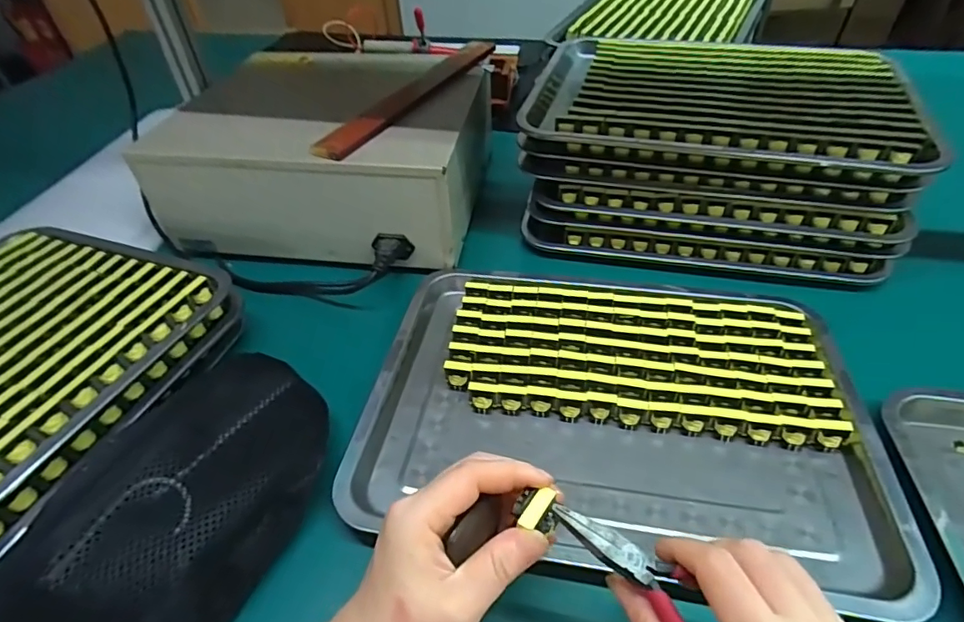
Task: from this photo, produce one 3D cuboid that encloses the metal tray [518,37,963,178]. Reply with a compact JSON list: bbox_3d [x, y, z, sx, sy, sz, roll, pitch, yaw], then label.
[{"bbox_3d":[0.261,-0.253,0.590,0.393,0.035,0.276,11,46,16],"label":"metal tray"}]

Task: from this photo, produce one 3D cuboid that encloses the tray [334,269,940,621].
[{"bbox_3d":[0.107,0.072,0.426,0.385,0.022,0.283,5,45,10],"label":"tray"}]

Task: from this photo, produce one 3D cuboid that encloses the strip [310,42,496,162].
[{"bbox_3d":[-0.071,-0.252,0.587,0.030,0.016,0.321,21,50,23],"label":"strip"}]

